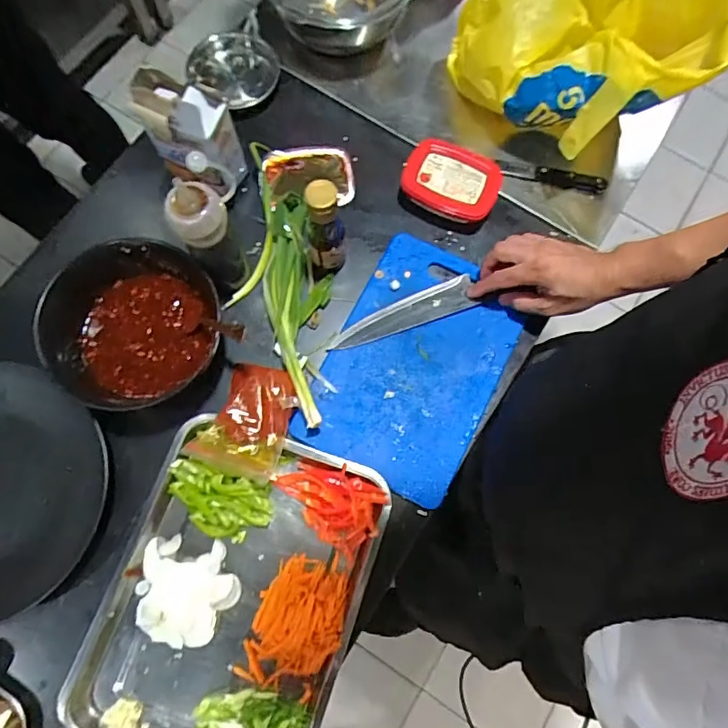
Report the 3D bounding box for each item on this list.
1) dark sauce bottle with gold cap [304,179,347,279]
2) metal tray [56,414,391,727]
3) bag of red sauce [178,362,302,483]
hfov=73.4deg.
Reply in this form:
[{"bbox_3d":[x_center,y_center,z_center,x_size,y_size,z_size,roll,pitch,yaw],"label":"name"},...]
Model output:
[{"bbox_3d":[-0.043,-0.149,0.565,0.039,0.153,0.041,-2,77,-2],"label":"dark sauce bottle with gold cap"},{"bbox_3d":[-0.141,0.247,0.521,0.258,0.038,0.336,20,77,3],"label":"metal tray"},{"bbox_3d":[-0.130,0.059,0.551,0.092,0.045,0.120,16,77,3],"label":"bag of red sauce"}]

